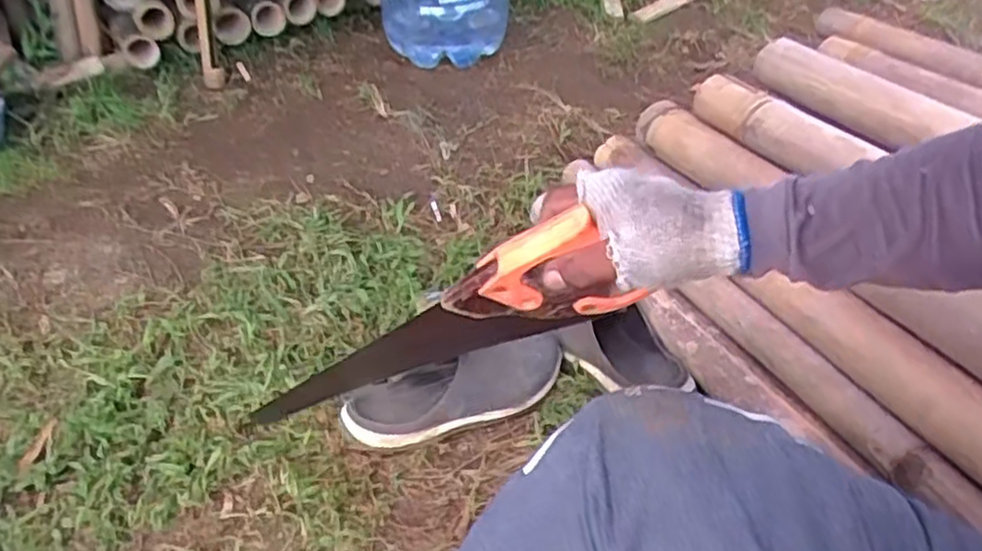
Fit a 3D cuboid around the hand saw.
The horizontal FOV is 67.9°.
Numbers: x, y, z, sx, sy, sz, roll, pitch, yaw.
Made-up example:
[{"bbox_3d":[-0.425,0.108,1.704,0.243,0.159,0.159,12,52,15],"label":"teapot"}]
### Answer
[{"bbox_3d":[-0.066,0.067,0.641,0.424,0.110,0.042,-27,30,34],"label":"hand saw"}]

